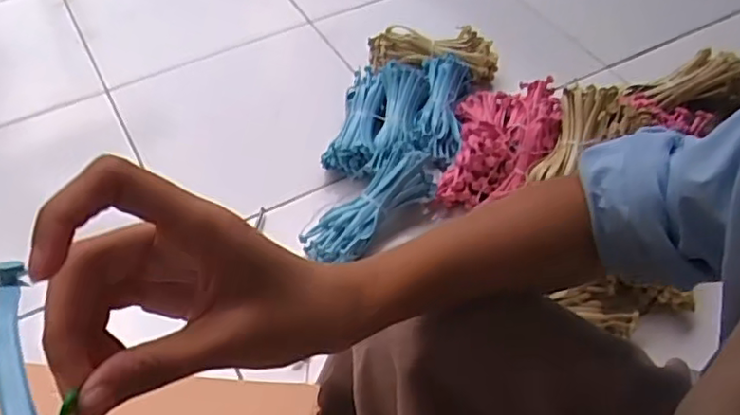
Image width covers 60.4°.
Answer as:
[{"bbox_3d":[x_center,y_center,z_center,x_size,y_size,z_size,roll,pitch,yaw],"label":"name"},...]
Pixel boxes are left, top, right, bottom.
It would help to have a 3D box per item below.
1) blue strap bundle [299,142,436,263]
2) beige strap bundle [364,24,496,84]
[{"bbox_3d":[0.001,-0.004,0.884,0.204,0.052,0.095,-44,53,-16],"label":"blue strap bundle"},{"bbox_3d":[0.109,-0.268,1.114,0.224,0.061,0.091,1,51,2],"label":"beige strap bundle"}]

